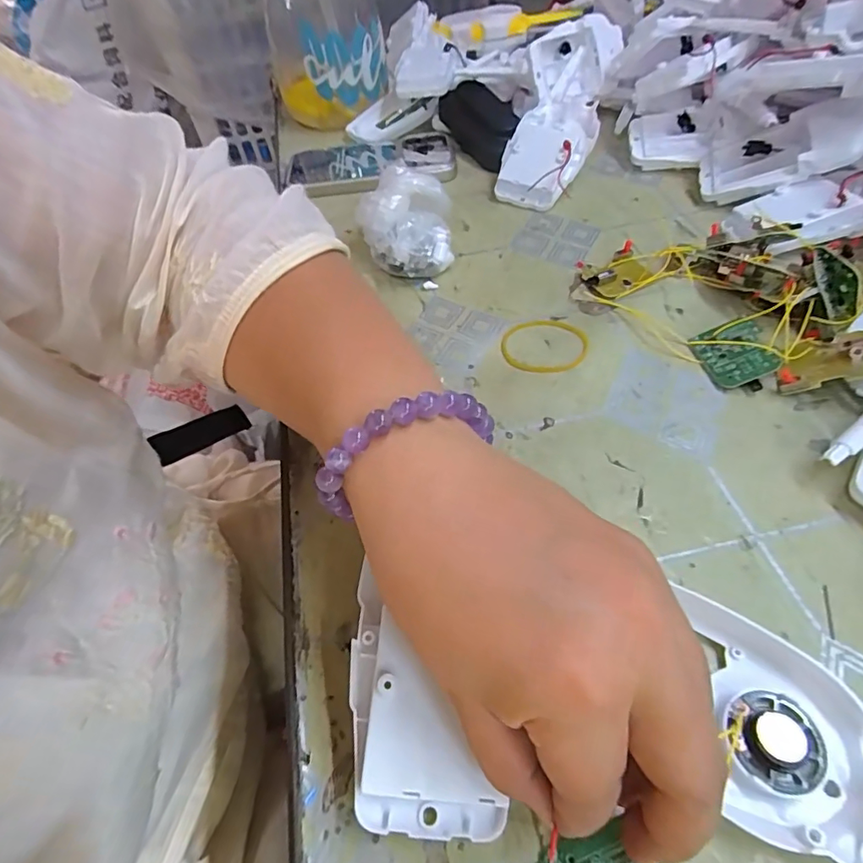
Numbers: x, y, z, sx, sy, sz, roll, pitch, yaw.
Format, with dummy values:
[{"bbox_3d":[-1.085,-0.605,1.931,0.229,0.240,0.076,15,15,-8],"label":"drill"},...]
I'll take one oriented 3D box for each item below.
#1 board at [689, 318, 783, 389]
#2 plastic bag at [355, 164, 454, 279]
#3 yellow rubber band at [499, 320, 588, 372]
[{"bbox_3d":[0.166,-0.044,0.276,0.032,0.004,0.041,-25,52,17],"label":"board"},{"bbox_3d":[-0.018,-0.139,0.343,0.060,0.054,0.059,-5,52,2],"label":"plastic bag"},{"bbox_3d":[0.067,-0.052,0.298,0.051,0.004,0.047,-2,52,5],"label":"yellow rubber band"}]

